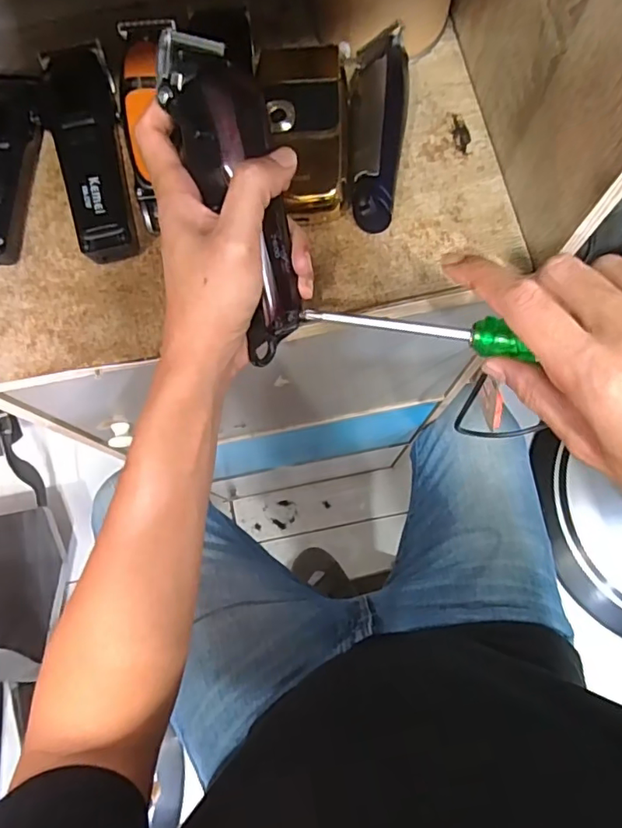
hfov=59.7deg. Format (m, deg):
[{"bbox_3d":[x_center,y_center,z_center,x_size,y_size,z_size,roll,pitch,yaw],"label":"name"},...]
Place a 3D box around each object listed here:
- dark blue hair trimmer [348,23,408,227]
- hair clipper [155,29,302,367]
[{"bbox_3d":[0.045,-0.198,0.370,0.037,0.032,0.139,4,77,2],"label":"dark blue hair trimmer"},{"bbox_3d":[-0.037,-0.121,0.311,0.051,0.038,0.182,-18,106,-3],"label":"hair clipper"}]

